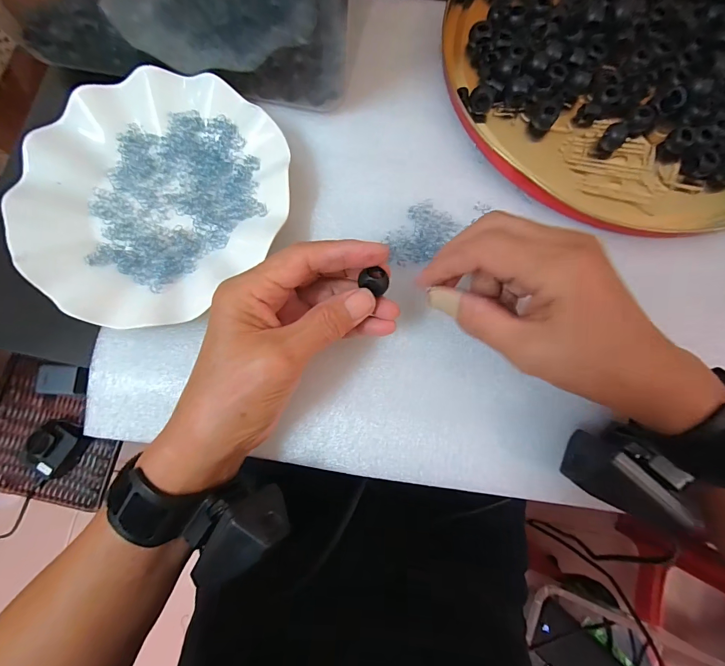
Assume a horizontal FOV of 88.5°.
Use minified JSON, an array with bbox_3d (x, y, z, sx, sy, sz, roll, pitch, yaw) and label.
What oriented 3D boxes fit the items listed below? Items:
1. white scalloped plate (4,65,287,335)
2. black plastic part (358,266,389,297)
[{"bbox_3d":[-0.144,-0.096,0.258,0.172,0.027,0.177,0,83,0],"label":"white scalloped plate"},{"bbox_3d":[0.007,-0.030,0.211,0.017,0.010,0.014,28,84,3],"label":"black plastic part"}]

